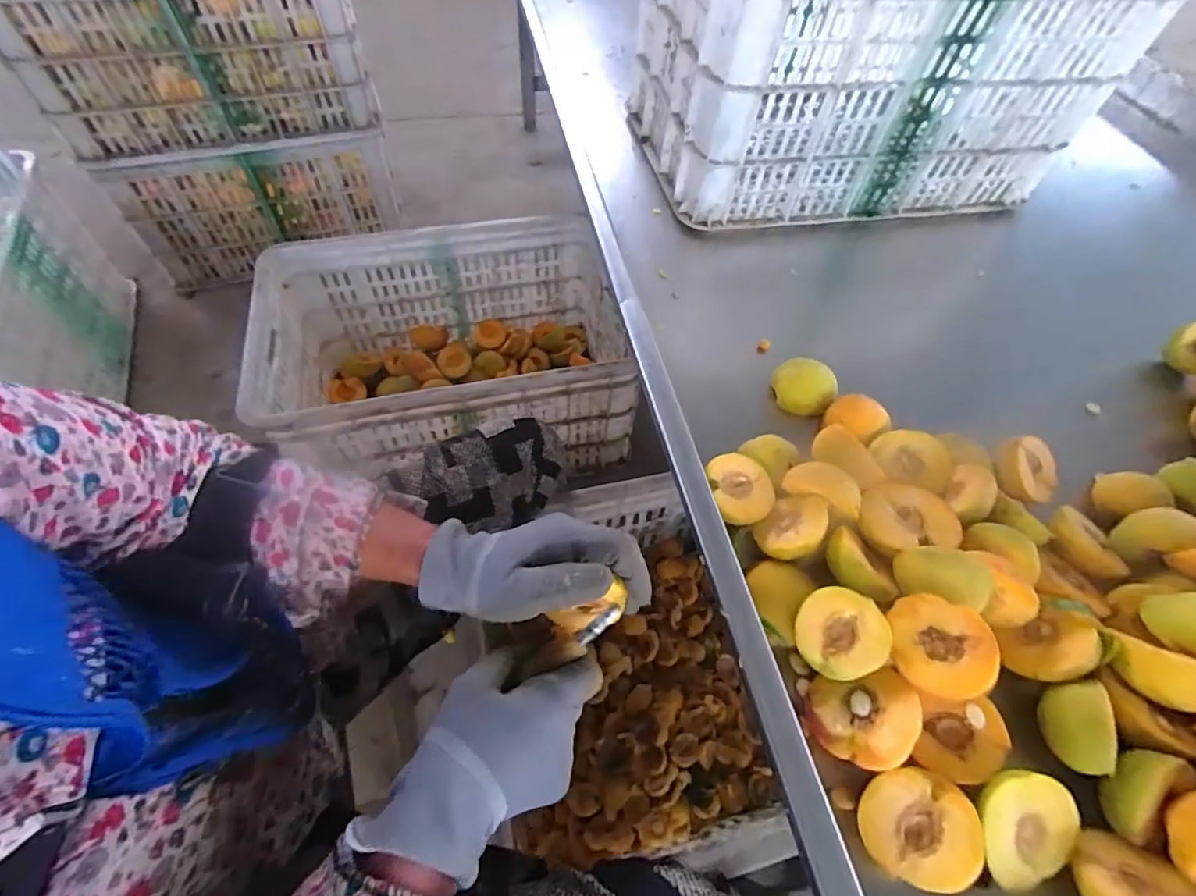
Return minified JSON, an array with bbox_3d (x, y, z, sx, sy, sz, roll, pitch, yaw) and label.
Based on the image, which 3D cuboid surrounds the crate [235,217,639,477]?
[{"bbox_3d":[-0.226,-0.148,0.855,0.517,0.238,0.346,-10,58,-10],"label":"crate"}]

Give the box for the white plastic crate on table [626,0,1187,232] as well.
[{"bbox_3d":[0.324,-0.502,0.678,0.510,0.280,0.348,-7,57,-8],"label":"white plastic crate on table"}]

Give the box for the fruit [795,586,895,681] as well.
[{"bbox_3d":[0.163,0.124,0.358,0.055,0.022,0.055,-9,67,21],"label":"fruit"}]

